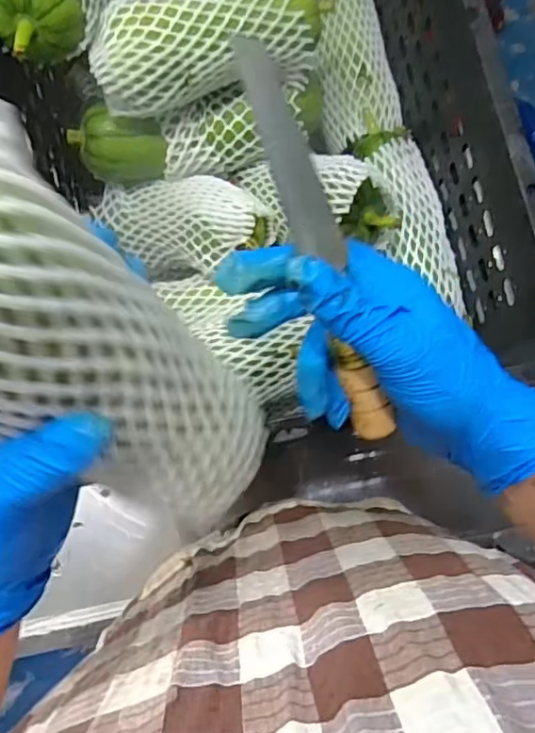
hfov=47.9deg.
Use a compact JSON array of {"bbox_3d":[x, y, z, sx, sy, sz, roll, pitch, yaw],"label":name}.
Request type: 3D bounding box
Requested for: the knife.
[{"bbox_3d":[0.027,-0.049,0.289,0.019,0.015,0.201,-24,115,-5],"label":"knife"}]

